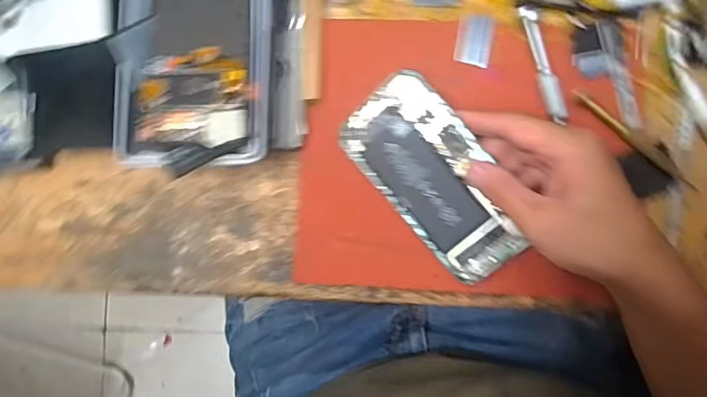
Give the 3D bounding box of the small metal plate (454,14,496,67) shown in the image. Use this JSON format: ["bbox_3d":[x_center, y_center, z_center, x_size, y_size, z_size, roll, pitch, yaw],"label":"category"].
[{"bbox_3d":[0.091,-0.119,0.370,0.025,0.004,0.037,11,87,4],"label":"small metal plate"}]

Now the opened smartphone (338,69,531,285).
[{"bbox_3d":[0.060,-0.015,0.353,0.075,0.005,0.150,-42,85,16],"label":"opened smartphone"}]

